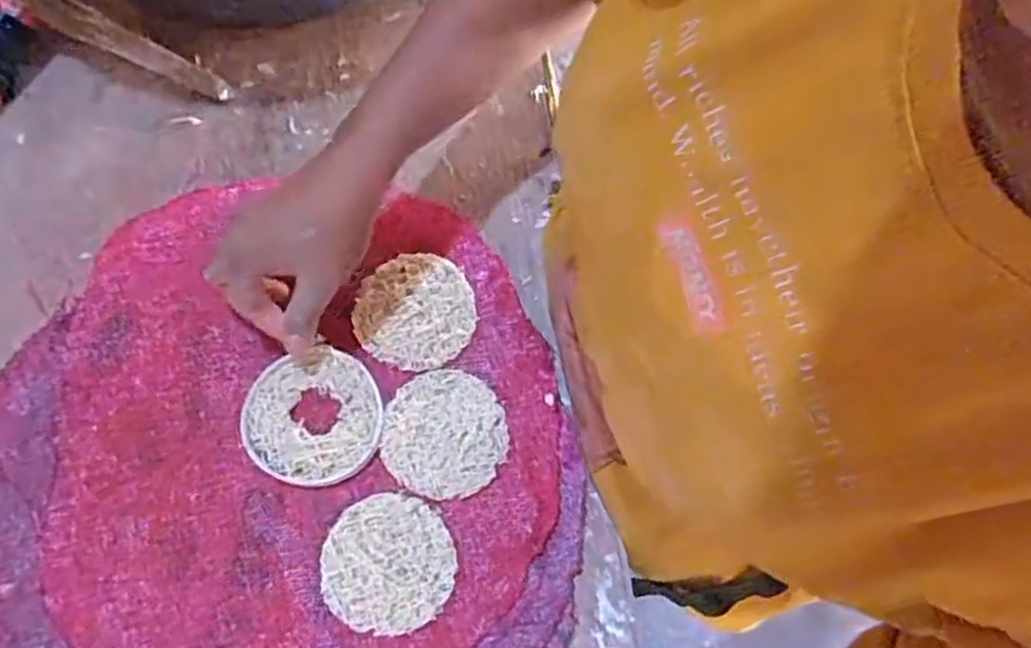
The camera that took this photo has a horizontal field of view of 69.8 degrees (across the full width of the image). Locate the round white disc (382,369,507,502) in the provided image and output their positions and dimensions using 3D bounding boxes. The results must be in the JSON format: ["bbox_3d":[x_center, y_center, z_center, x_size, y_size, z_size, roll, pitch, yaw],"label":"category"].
[{"bbox_3d":[-0.045,0.070,0.472,0.076,0.004,0.079,-1,71,2],"label":"round white disc"}]

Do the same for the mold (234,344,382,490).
[{"bbox_3d":[-0.131,0.061,0.476,0.091,0.007,0.088,-19,71,-4],"label":"mold"}]

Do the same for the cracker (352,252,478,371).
[{"bbox_3d":[-0.068,-0.009,0.497,0.078,0.006,0.078,-1,71,2],"label":"cracker"}]

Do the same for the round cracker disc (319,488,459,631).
[{"bbox_3d":[-0.077,0.143,0.444,0.078,0.006,0.078,-1,71,2],"label":"round cracker disc"}]

